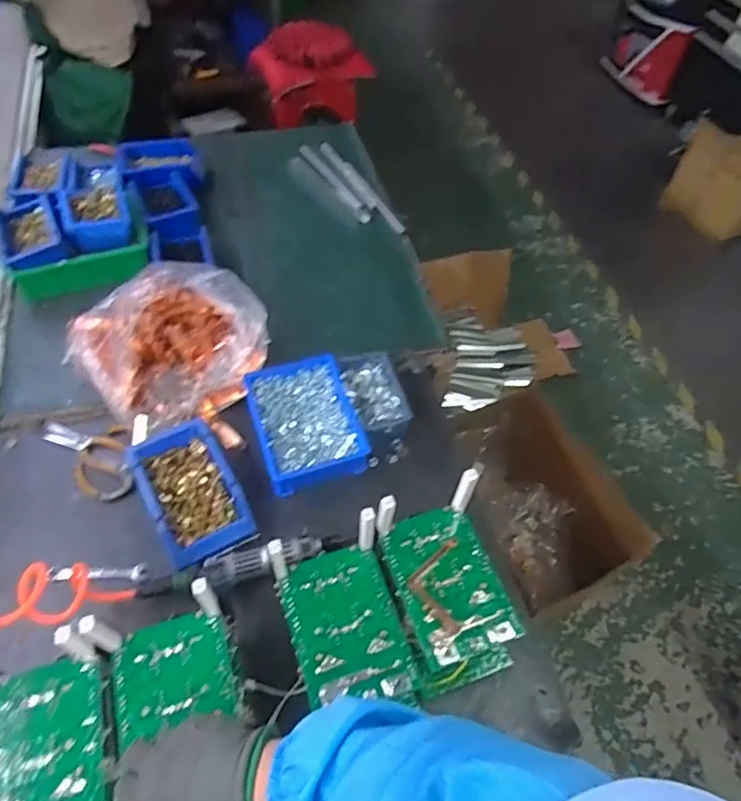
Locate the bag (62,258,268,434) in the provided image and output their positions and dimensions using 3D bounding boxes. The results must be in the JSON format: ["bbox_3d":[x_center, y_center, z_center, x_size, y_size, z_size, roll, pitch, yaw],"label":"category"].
[{"bbox_3d":[-0.311,-0.096,0.875,0.230,0.174,0.245,34,59,19],"label":"bag"}]

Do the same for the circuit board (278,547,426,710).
[{"bbox_3d":[-0.026,0.243,0.604,0.113,0.012,0.167,-16,57,-14],"label":"circuit board"}]

